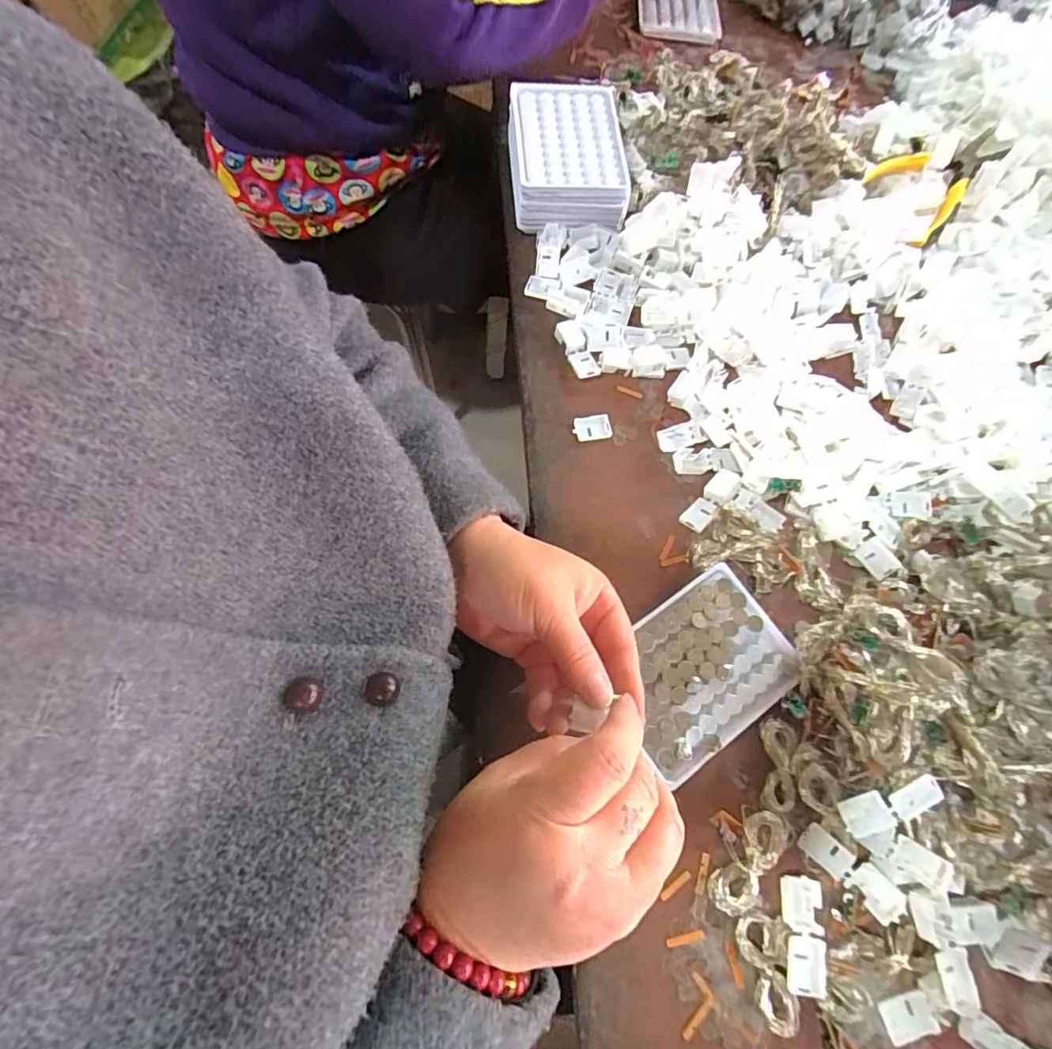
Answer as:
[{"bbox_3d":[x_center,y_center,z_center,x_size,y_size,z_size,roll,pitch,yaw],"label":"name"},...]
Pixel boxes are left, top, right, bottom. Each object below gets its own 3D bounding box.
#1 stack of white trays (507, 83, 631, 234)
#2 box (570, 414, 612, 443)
[{"bbox_3d":[0.034,-0.330,0.470,0.099,0.041,0.135,-3,71,-2],"label":"stack of white trays"},{"bbox_3d":[0.052,-0.076,0.415,0.030,0.005,0.018,-9,71,-4],"label":"box"}]

